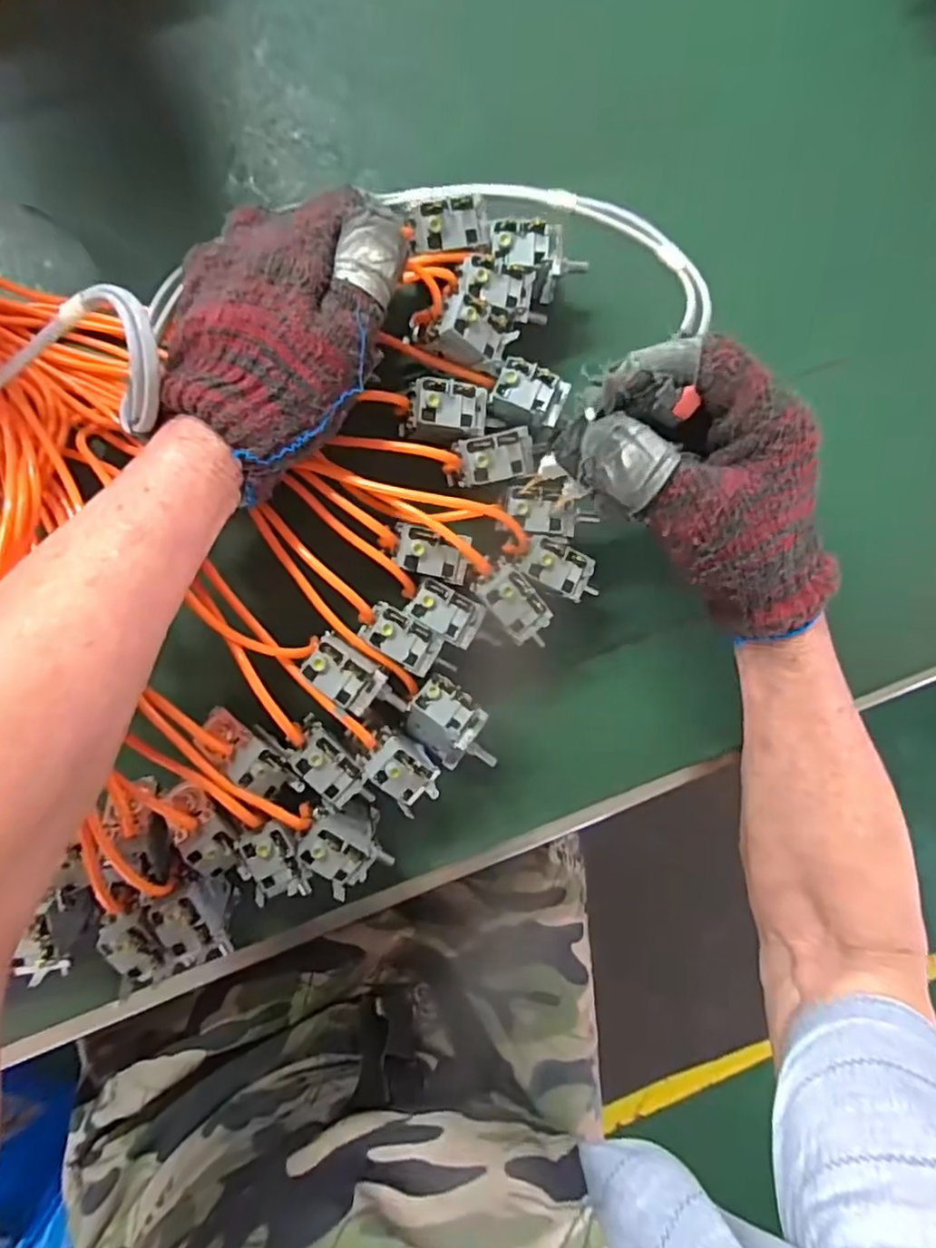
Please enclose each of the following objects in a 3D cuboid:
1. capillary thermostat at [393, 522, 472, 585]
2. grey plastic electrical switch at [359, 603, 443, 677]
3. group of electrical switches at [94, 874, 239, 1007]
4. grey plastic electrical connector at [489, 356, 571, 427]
[{"bbox_3d":[-0.018,-0.036,0.327,0.040,0.020,0.025,9,91,-6],"label":"capillary thermostat"},{"bbox_3d":[-0.033,0.008,0.328,0.040,0.010,0.024,32,88,-6],"label":"grey plastic electrical switch"},{"bbox_3d":[-0.152,0.158,0.327,0.056,0.038,0.050,-18,93,-5],"label":"group of electrical switches"},{"bbox_3d":[0.032,-0.120,0.340,0.038,0.026,0.026,17,90,-6],"label":"grey plastic electrical connector"}]

